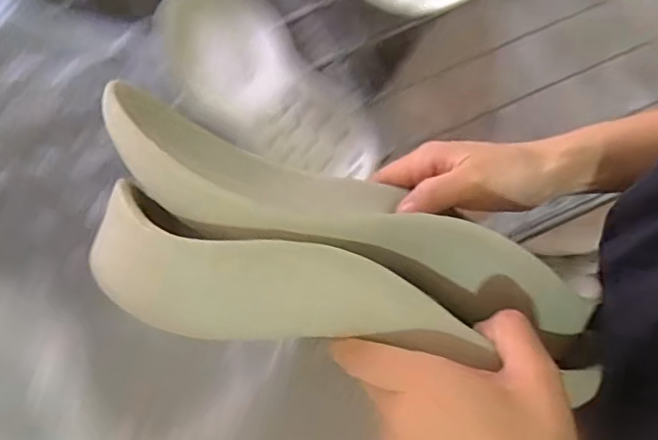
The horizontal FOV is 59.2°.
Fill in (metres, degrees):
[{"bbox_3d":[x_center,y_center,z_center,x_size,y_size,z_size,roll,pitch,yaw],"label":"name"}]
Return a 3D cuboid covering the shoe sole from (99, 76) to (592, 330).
[{"bbox_3d":[0.012,0.002,0.318,0.271,0.091,0.063,21,78,-7],"label":"shoe sole"}]

